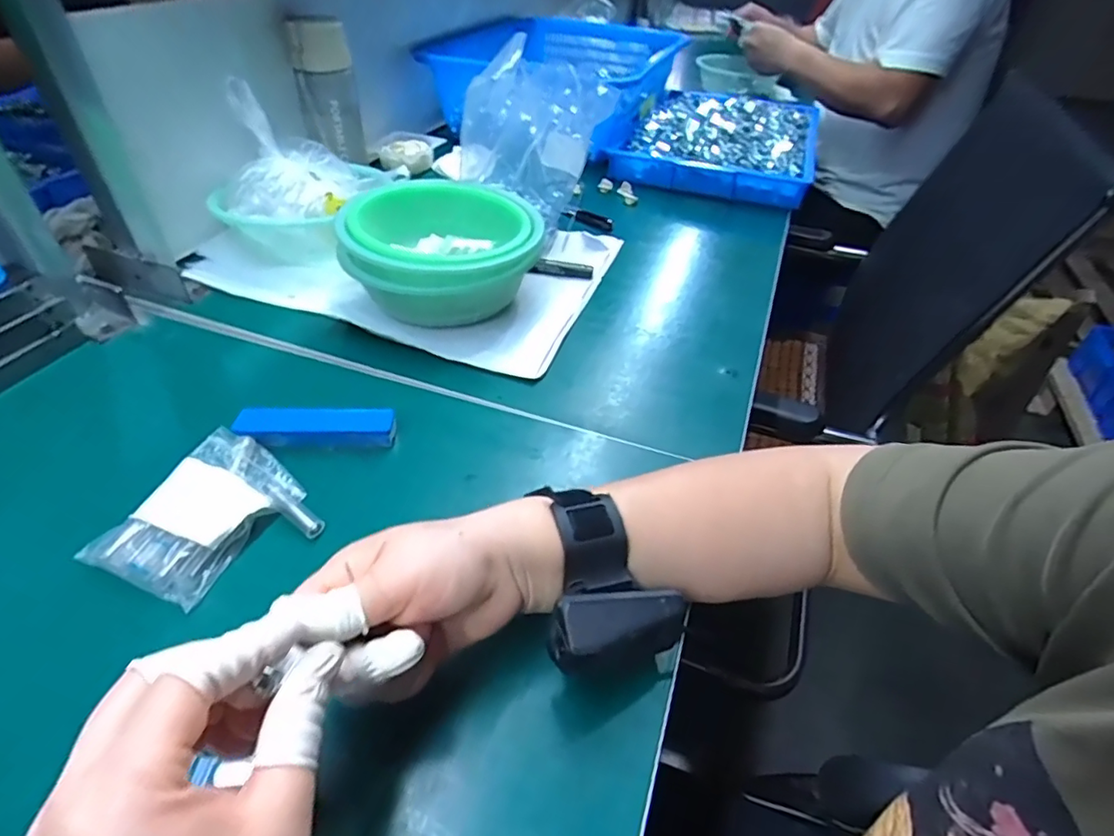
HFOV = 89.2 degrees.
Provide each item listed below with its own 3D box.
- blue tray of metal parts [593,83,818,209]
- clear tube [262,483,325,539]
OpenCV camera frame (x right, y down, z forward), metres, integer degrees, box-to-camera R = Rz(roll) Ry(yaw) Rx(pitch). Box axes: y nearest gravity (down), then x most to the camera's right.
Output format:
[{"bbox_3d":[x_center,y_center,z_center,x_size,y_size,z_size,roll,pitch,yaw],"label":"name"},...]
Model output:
[{"bbox_3d":[0.275,-0.471,0.950,0.305,0.066,0.428,19,45,15],"label":"blue tray of metal parts"},{"bbox_3d":[-0.173,0.061,0.371,0.052,0.013,0.013,28,48,24],"label":"clear tube"}]

